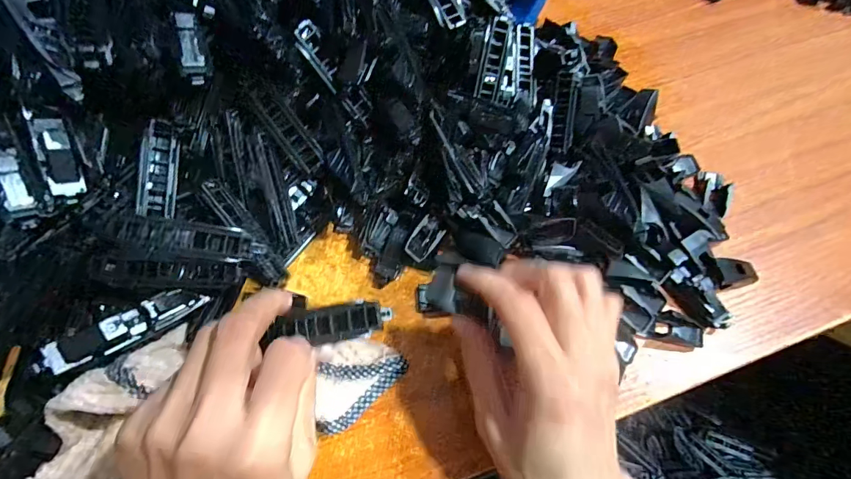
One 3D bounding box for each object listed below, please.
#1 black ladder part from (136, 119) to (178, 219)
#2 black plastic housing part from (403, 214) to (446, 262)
[{"bbox_3d":[-0.160,-0.041,0.251,0.018,0.009,0.056,4,90,0],"label":"black ladder part"},{"bbox_3d":[0.000,0.000,0.286,0.021,0.017,0.036,31,67,13],"label":"black plastic housing part"}]

